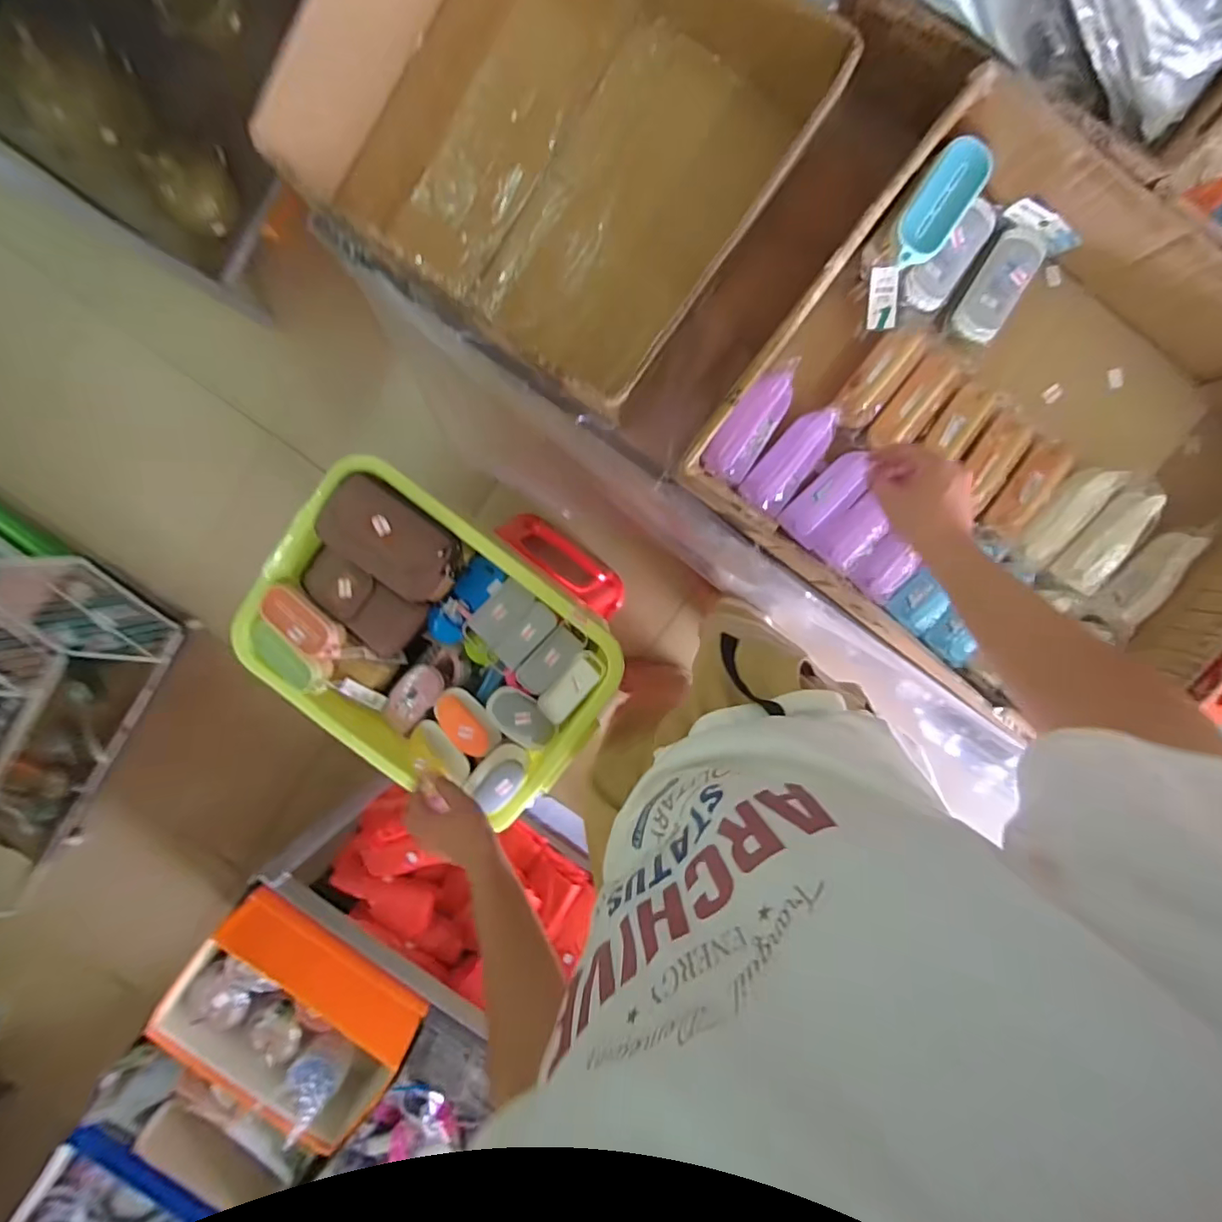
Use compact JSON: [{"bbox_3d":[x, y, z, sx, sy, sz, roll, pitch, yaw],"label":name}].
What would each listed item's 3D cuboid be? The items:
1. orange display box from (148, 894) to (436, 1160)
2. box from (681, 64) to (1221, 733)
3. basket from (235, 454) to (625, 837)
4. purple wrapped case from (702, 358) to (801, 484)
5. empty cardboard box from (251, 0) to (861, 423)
[{"bbox_3d":[-0.498,0.640,0.827,0.335,0.109,0.261,38,99,-2],"label":"orange display box"},{"bbox_3d":[0.458,-0.192,0.639,0.569,0.177,0.493,38,99,-2],"label":"box"},{"bbox_3d":[-0.268,0.063,0.802,0.500,0.120,0.372,38,99,-2],"label":"basket"},{"bbox_3d":[0.174,-0.228,0.660,0.056,0.038,0.147,34,99,-1],"label":"purple wrapped case"},{"bbox_3d":[-0.065,-0.546,0.624,0.476,0.143,0.445,36,99,-2],"label":"empty cardboard box"}]

